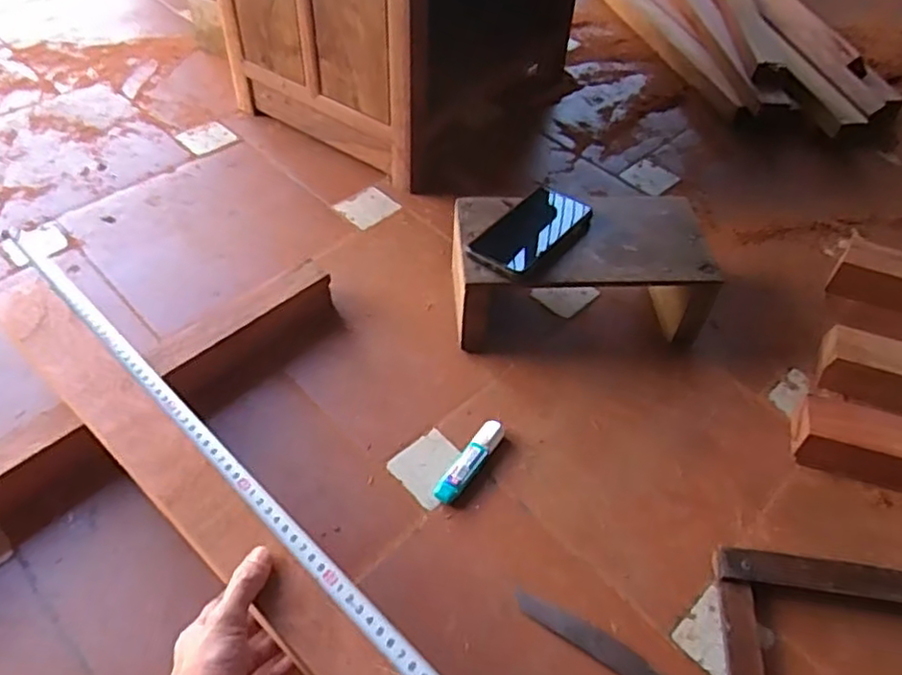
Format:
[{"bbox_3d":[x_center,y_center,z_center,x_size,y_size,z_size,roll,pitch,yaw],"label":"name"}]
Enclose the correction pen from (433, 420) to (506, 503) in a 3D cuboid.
[{"bbox_3d":[0.021,0.131,0.715,0.026,0.022,0.104,30,54,20],"label":"correction pen"}]

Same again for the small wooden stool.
[{"bbox_3d":[0.151,-0.085,0.825,0.287,0.132,0.162,-3,50,-6],"label":"small wooden stool"}]

